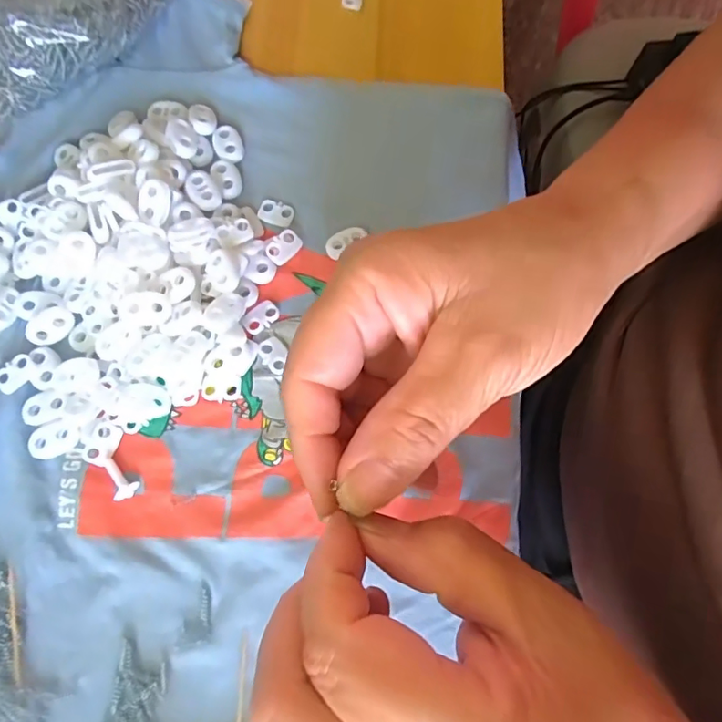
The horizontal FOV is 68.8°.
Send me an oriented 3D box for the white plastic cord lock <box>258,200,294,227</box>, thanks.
[{"bbox_3d":[-0.044,-0.077,0.273,0.019,0.004,0.013,20,74,4],"label":"white plastic cord lock"}]

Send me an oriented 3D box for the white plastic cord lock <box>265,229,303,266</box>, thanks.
[{"bbox_3d":[-0.039,-0.057,0.265,0.013,0.005,0.018,41,76,10],"label":"white plastic cord lock"}]

